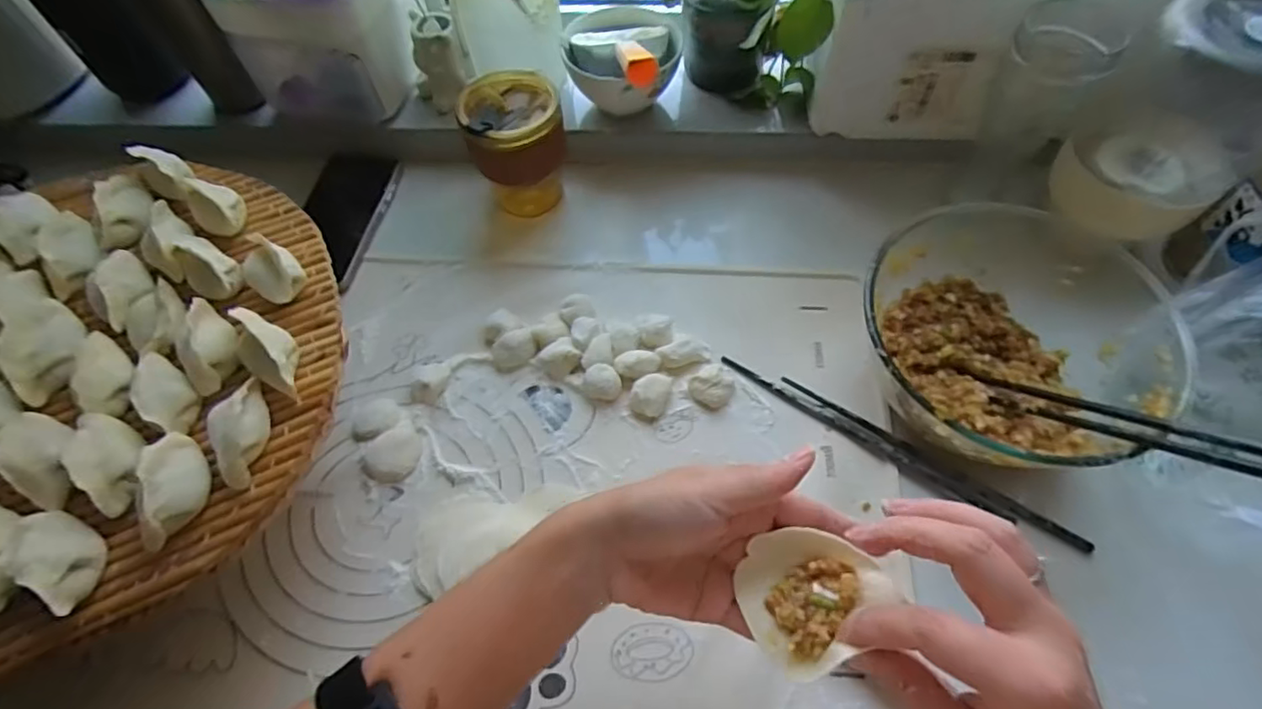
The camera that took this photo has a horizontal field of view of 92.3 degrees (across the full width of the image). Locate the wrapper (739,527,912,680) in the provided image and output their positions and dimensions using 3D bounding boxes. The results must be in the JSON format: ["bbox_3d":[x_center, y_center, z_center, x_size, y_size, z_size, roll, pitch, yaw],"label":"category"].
[{"bbox_3d":[0.085,0.112,0.289,0.066,0.026,0.058,-37,66,-16],"label":"wrapper"}]

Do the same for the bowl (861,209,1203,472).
[{"bbox_3d":[0.260,0.001,0.441,0.188,0.094,0.190,-1,61,2],"label":"bowl"}]

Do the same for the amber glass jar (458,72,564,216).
[{"bbox_3d":[-0.103,-0.193,0.555,0.082,0.121,0.077,-1,61,2],"label":"amber glass jar"}]

